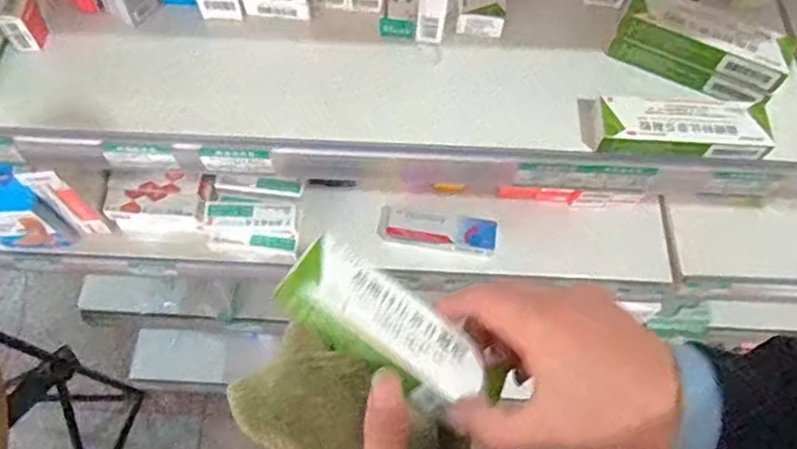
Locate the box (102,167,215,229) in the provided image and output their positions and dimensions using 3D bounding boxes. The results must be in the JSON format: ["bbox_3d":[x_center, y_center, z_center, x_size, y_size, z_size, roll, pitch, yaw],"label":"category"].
[{"bbox_3d":[-0.303,-0.033,0.782,0.129,0.037,0.067,0,67,-2],"label":"box"}]

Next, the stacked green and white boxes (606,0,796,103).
[{"bbox_3d":[0.260,-0.154,0.535,0.136,0.062,0.050,24,68,9],"label":"stacked green and white boxes"}]

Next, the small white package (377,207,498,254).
[{"bbox_3d":[0.051,0.008,0.792,0.149,0.023,0.051,8,67,2],"label":"small white package"}]

